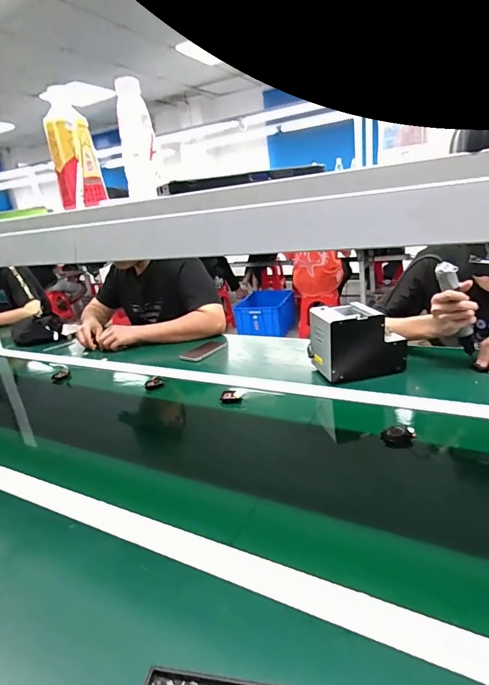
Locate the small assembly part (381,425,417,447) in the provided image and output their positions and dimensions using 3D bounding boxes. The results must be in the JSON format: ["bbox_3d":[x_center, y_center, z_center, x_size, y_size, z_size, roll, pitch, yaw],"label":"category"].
[{"bbox_3d":[0.262,0.159,0.673,0.053,0.028,0.025,-5,20,6],"label":"small assembly part"}]

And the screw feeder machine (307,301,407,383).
[{"bbox_3d":[0.258,-0.006,0.923,0.188,0.149,0.118,-11,20,-10],"label":"screw feeder machine"}]

